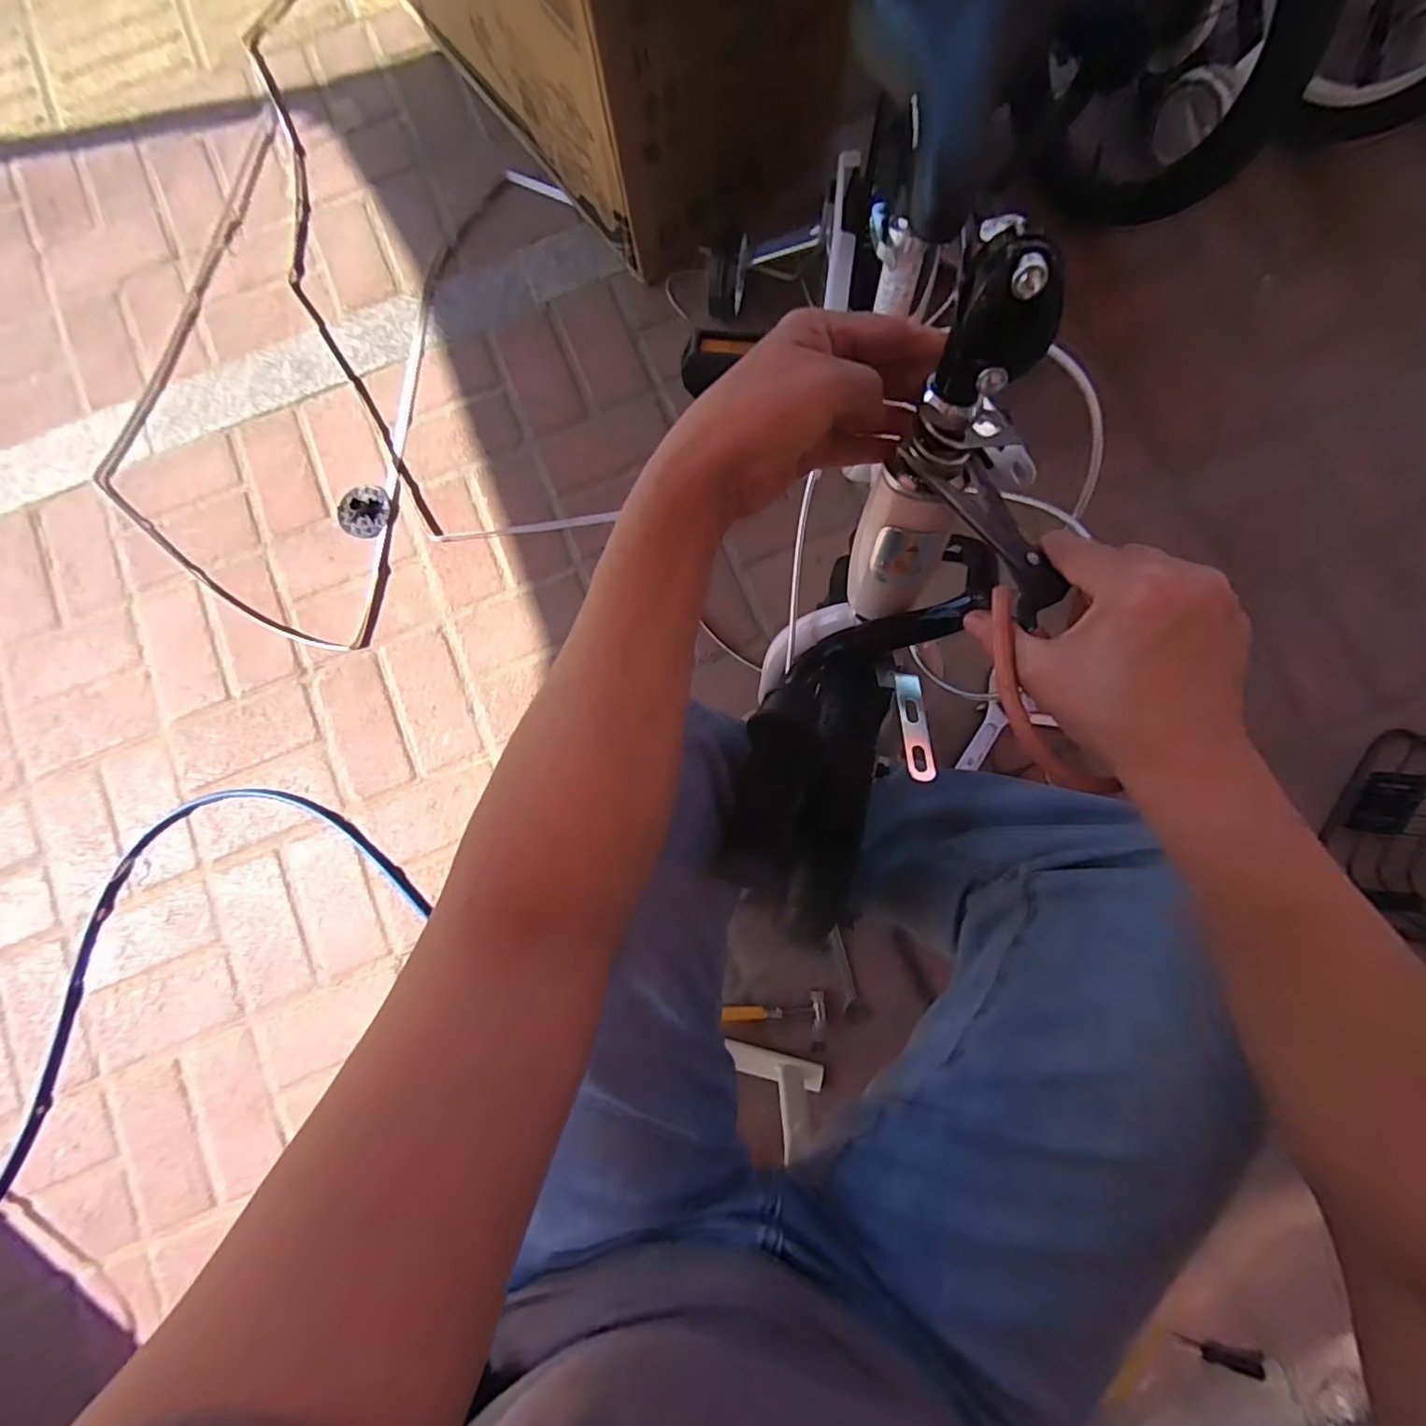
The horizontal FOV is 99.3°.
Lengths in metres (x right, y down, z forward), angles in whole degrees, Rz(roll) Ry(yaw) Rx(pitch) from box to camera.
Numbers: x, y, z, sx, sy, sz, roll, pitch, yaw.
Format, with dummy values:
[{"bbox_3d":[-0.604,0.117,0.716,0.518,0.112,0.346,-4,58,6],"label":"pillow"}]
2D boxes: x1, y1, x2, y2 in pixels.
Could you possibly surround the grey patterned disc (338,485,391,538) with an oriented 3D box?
[{"bbox_3d":[-0.495,-0.286,0.859,0.071,0.005,0.073,0,84,-4],"label":"grey patterned disc"}]

